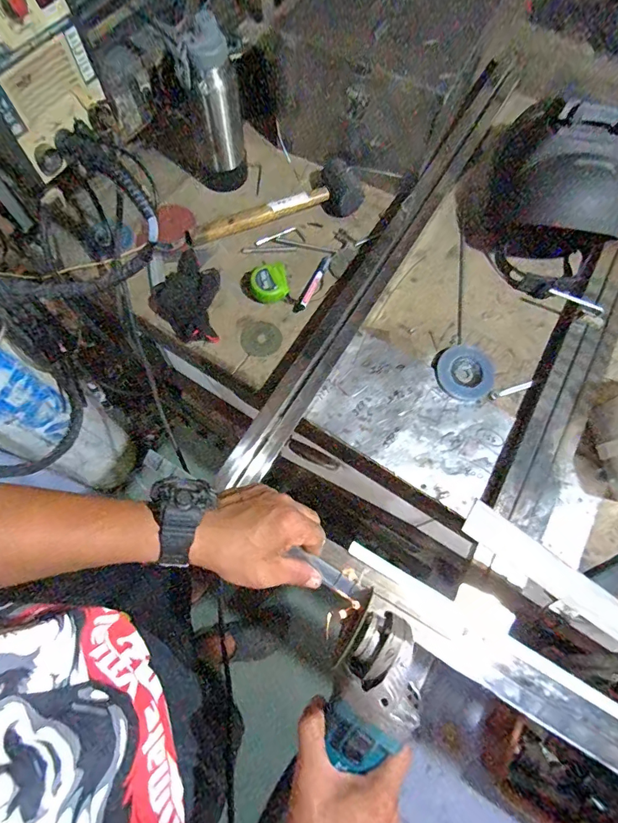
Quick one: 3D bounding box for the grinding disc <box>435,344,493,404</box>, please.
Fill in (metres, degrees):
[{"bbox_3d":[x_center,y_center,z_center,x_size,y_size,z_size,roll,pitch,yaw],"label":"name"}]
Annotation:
[{"bbox_3d":[0.265,-0.065,0.705,0.095,0.013,0.093,0,70,0],"label":"grinding disc"}]

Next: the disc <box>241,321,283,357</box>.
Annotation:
[{"bbox_3d":[-0.082,-0.125,0.724,0.068,0.004,0.063,2,71,-6],"label":"disc"}]

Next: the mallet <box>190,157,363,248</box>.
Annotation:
[{"bbox_3d":[-0.061,-0.373,0.778,0.332,0.055,0.106,-25,72,-9],"label":"mallet"}]

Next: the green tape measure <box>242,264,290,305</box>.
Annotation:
[{"bbox_3d":[-0.076,-0.222,0.731,0.078,0.032,0.071,0,70,0],"label":"green tape measure"}]

